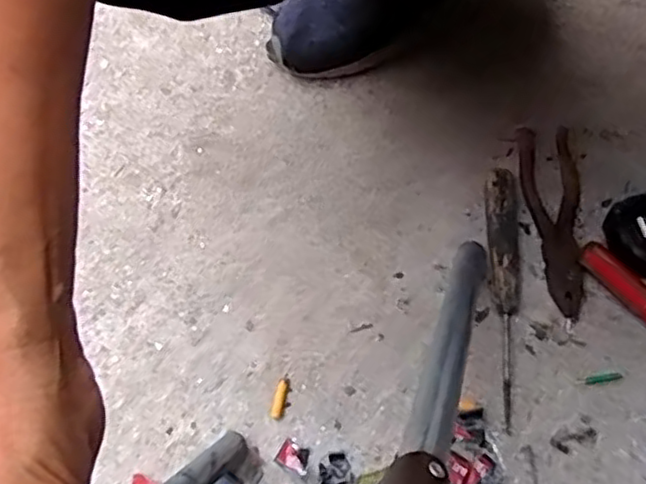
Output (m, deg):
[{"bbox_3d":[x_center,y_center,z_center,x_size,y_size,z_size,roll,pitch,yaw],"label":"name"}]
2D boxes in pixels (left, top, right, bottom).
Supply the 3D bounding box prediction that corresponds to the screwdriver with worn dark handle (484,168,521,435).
[{"bbox_3d":[0.163,0.044,0.577,0.035,0.028,0.215,-2,74,2],"label":"screwdriver with worn dark handle"}]

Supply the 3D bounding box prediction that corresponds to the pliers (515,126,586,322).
[{"bbox_3d":[0.214,-0.023,0.601,0.047,0.016,0.177,-6,73,1],"label":"pliers"}]

